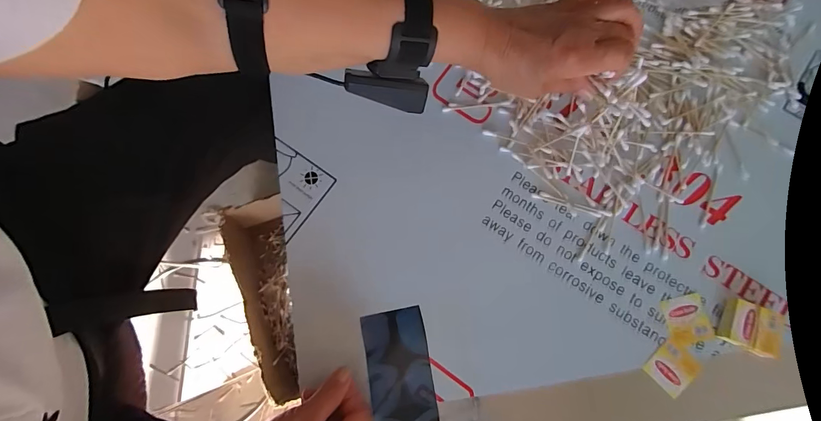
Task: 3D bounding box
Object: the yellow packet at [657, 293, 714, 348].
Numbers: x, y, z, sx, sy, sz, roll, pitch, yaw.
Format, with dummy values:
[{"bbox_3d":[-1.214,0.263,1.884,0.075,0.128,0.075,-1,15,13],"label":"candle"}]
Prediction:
[{"bbox_3d":[0.269,0.106,0.383,0.041,0.004,0.042,-13,80,-2],"label":"yellow packet"}]

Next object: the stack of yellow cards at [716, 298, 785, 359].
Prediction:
[{"bbox_3d":[0.321,0.110,0.373,0.049,0.017,0.043,21,81,4],"label":"stack of yellow cards"}]

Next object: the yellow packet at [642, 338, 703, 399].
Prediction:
[{"bbox_3d":[0.249,0.150,0.374,0.041,0.004,0.038,-42,82,-6],"label":"yellow packet"}]

